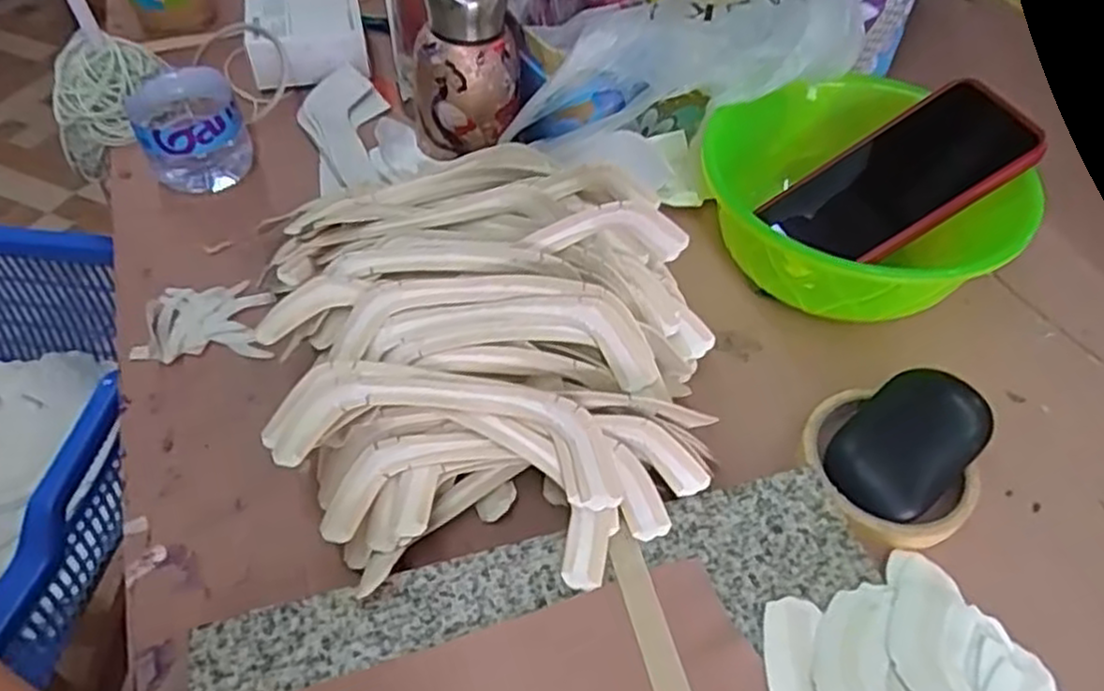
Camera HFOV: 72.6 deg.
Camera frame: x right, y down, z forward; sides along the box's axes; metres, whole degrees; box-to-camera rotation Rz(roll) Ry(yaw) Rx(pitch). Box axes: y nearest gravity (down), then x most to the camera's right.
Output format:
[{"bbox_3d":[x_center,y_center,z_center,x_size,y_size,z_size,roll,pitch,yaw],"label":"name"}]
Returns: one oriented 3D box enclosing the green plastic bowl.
[{"bbox_3d":[0.182,-0.078,0.463,0.150,0.089,0.161,1,49,-1],"label":"green plastic bowl"}]

